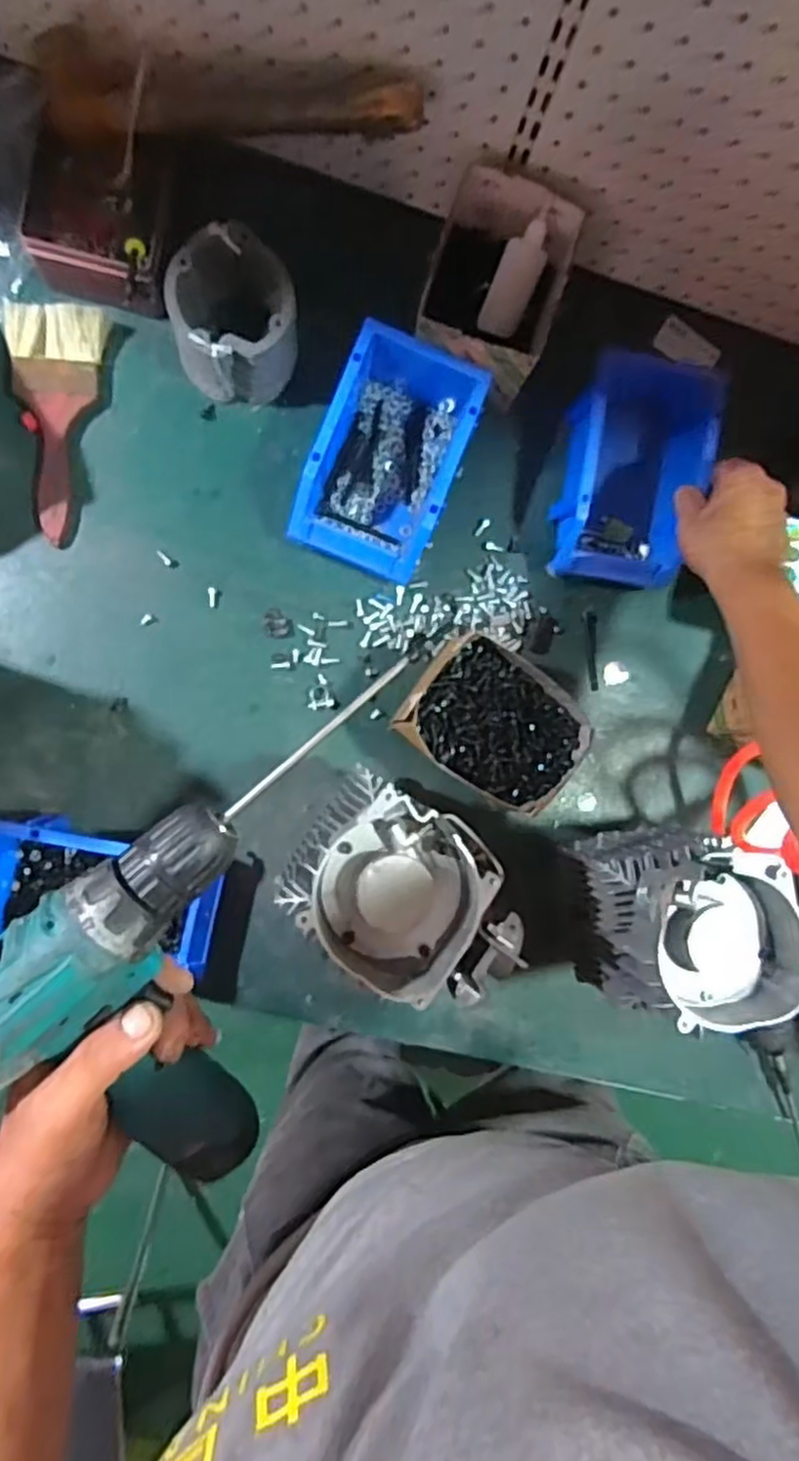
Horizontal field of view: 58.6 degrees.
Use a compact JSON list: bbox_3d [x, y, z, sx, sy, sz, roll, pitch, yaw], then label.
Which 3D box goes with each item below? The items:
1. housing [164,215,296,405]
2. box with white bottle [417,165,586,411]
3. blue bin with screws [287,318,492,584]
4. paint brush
[{"bbox_3d":[-0.137,-0.348,0.606,0.114,0.072,0.112,-12,93,-7],"label":"housing"},{"bbox_3d":[0.078,-0.369,0.617,0.118,0.088,0.158,16,89,-8],"label":"box with white bottle"},{"bbox_3d":[-0.008,-0.243,0.618,0.112,0.077,0.201,22,88,-7],"label":"blue bin with screws"},{"bbox_3d":[-0.291,-0.263,0.609,0.080,0.019,0.194,-1,91,-8],"label":"paint brush"}]

